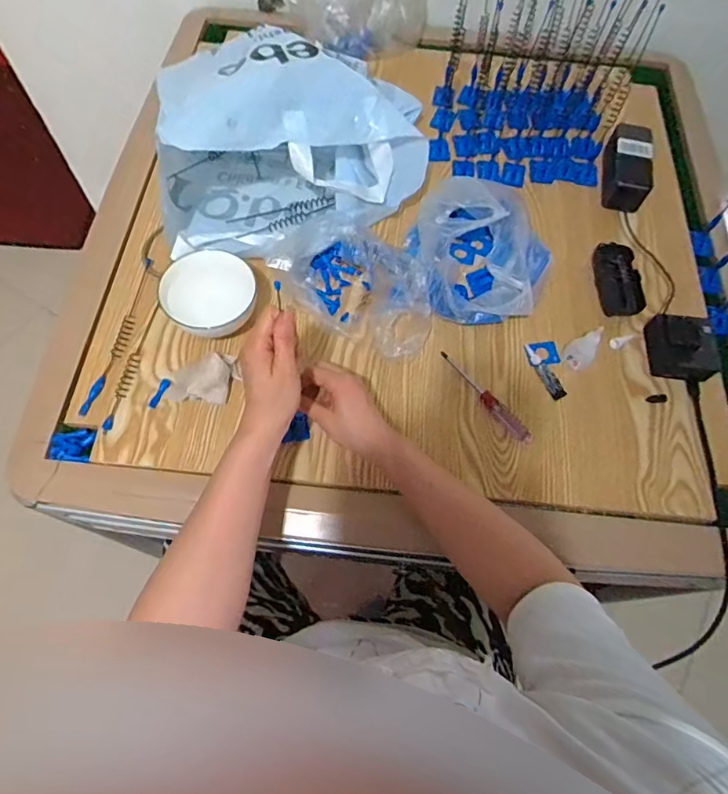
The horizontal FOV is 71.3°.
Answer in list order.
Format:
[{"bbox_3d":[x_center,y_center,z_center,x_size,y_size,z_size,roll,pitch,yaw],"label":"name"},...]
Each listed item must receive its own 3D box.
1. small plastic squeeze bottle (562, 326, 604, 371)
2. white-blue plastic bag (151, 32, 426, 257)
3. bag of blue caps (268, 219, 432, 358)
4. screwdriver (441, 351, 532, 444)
[{"bbox_3d":[0.264,-0.058,0.608,0.033,0.062,0.024,40,70,14],"label":"small plastic squeeze bottle"},{"bbox_3d":[-0.095,-0.331,0.676,0.342,0.148,0.281,-8,66,-6],"label":"white-blue plastic bag"},{"bbox_3d":[-0.003,-0.143,0.643,0.203,0.062,0.125,30,67,10],"label":"bag of blue caps"},{"bbox_3d":[0.144,-0.002,0.609,0.146,0.017,0.022,43,70,15],"label":"screwdriver"}]

